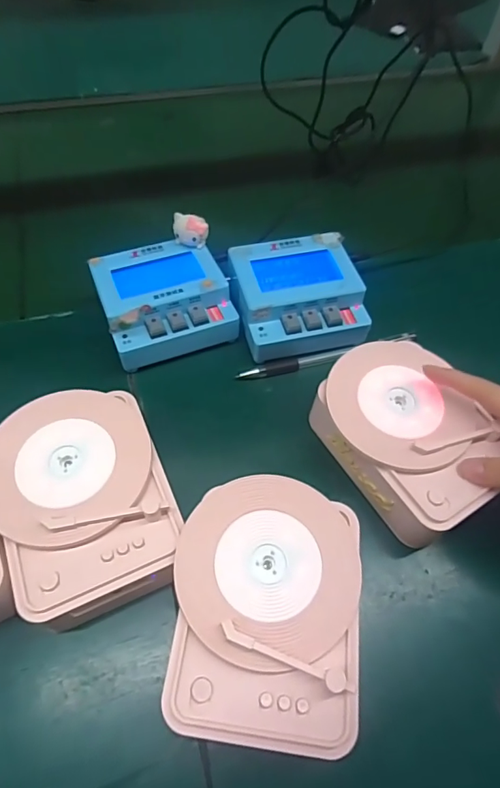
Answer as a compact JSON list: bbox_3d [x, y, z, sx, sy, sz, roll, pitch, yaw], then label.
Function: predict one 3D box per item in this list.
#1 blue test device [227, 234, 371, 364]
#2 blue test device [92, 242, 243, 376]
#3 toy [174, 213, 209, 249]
[{"bbox_3d":[0.040,-0.083,0.400,0.103,0.050,0.095,-11,57,-9],"label":"blue test device"},{"bbox_3d":[-0.073,-0.078,0.393,0.104,0.049,0.103,-18,59,-13],"label":"blue test device"},{"bbox_3d":[-0.052,-0.138,0.396,0.030,0.029,0.015,26,60,15],"label":"toy"}]

